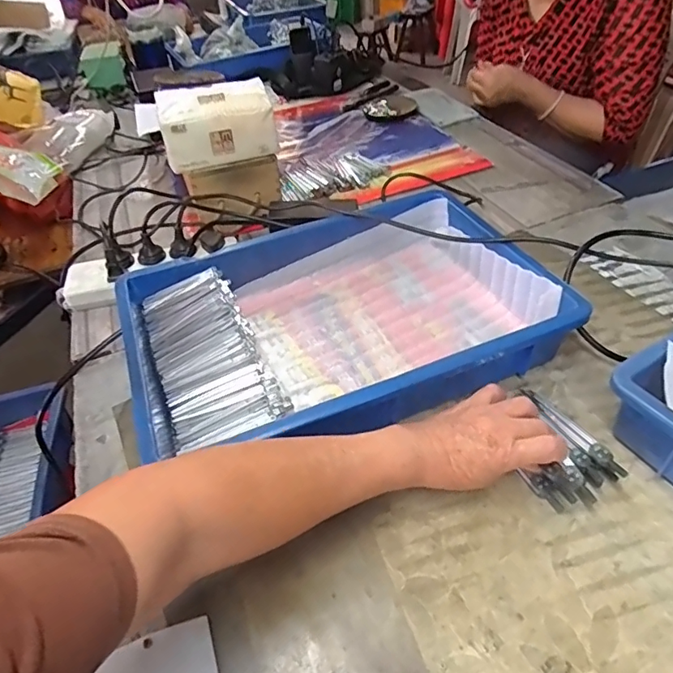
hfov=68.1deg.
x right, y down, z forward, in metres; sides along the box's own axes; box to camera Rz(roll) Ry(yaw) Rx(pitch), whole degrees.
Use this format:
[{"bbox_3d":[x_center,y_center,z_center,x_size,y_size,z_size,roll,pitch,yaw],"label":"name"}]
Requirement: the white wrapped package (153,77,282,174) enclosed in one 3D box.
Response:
[{"bbox_3d":[-0.178,-0.308,0.724,0.161,0.087,0.088,-17,44,-11],"label":"white wrapped package"}]

